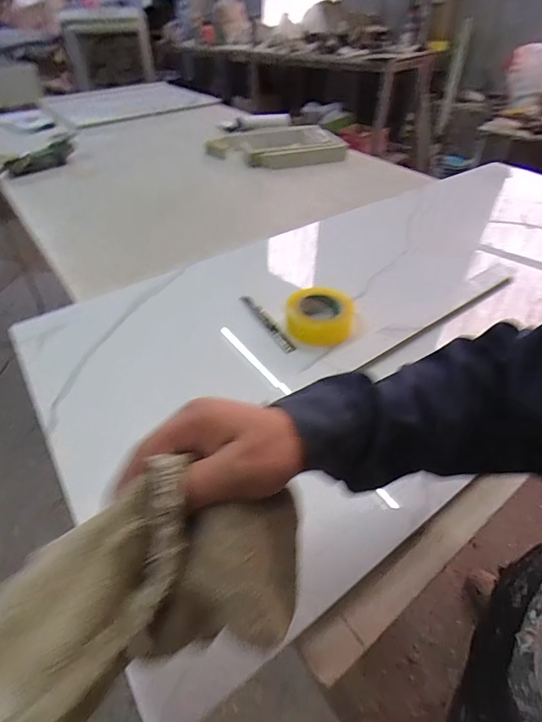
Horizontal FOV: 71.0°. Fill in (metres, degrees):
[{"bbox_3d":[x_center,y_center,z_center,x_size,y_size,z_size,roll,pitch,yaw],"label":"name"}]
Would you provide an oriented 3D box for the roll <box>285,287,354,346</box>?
[{"bbox_3d":[0.088,-0.085,0.694,0.117,0.047,0.117,-1,44,1],"label":"roll"}]

